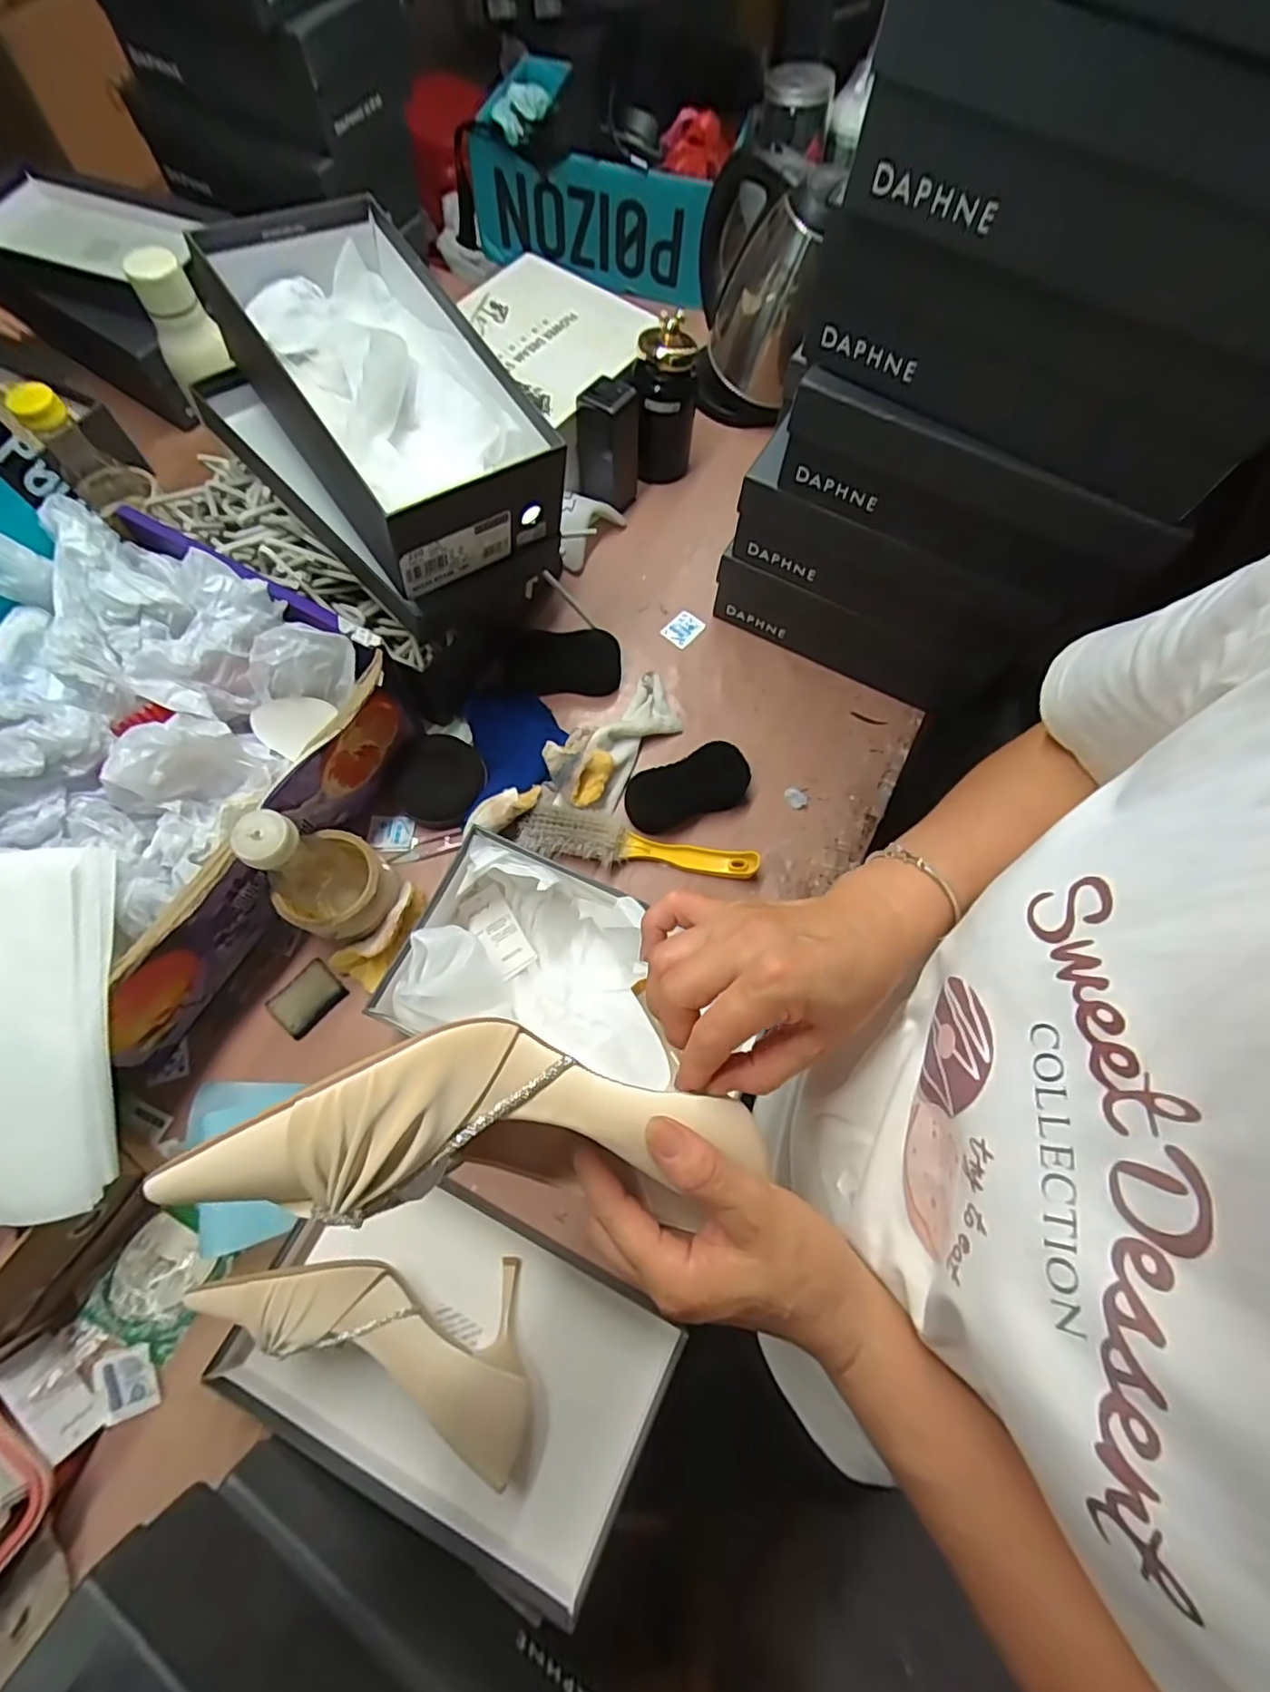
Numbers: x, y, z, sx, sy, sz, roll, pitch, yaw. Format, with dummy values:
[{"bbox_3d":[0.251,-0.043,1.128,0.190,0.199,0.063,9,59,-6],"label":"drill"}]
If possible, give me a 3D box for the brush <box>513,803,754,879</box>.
[{"bbox_3d":[0.003,-0.002,0.623,0.231,0.026,0.045,8,69,0],"label":"brush"}]

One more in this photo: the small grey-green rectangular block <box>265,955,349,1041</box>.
[{"bbox_3d":[-0.298,0.138,0.578,0.046,0.008,0.059,40,73,12],"label":"small grey-green rectangular block"}]

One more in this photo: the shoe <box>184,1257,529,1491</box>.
[{"bbox_3d":[-0.170,0.336,0.466,0.240,0.087,0.099,28,71,8],"label":"shoe"}]

